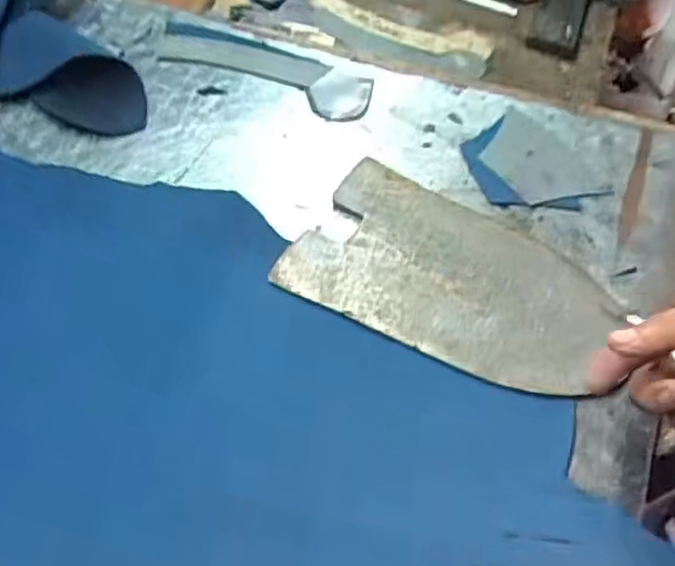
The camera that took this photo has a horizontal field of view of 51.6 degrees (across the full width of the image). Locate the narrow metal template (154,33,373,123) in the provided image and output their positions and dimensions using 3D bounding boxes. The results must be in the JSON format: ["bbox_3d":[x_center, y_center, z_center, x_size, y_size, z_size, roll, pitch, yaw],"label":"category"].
[{"bbox_3d":[-0.070,-0.212,0.686,0.217,0.007,0.062,21,58,14],"label":"narrow metal template"}]

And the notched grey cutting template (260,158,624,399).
[{"bbox_3d":[0.090,-0.007,0.545,0.237,0.006,0.145,26,59,15],"label":"notched grey cutting template"}]

